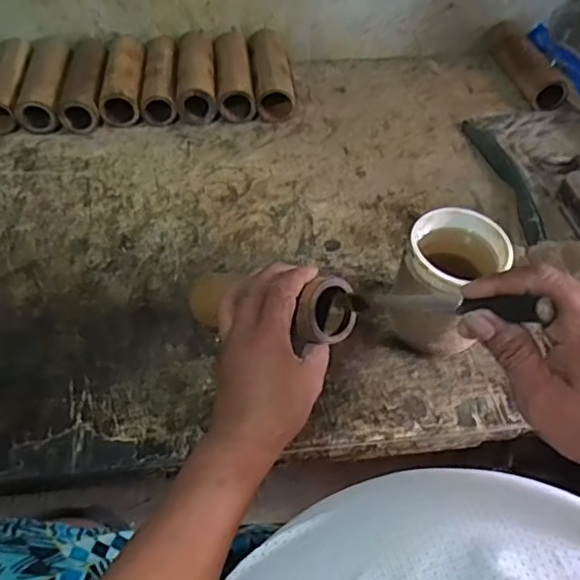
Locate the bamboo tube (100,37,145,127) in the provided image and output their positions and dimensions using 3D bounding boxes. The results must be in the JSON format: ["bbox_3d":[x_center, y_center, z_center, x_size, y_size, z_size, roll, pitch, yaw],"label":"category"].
[{"bbox_3d":[-0.244,-0.319,0.884,0.058,0.052,0.172,-4,53,-2],"label":"bamboo tube"}]

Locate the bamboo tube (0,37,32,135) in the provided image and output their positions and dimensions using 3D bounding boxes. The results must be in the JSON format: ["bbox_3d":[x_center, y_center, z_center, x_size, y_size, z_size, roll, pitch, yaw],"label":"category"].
[{"bbox_3d":[-0.414,-0.309,0.874,0.056,0.046,0.184,-7,53,-4],"label":"bamboo tube"}]

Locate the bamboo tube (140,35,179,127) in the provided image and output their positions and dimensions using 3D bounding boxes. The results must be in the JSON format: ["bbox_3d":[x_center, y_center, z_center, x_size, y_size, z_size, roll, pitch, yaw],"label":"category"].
[{"bbox_3d":[-0.195,-0.321,0.889,0.047,0.043,0.180,-6,53,-4],"label":"bamboo tube"}]

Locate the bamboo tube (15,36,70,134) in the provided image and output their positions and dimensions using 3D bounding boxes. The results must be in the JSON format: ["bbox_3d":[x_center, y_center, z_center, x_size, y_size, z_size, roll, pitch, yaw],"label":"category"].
[{"bbox_3d":[-0.357,-0.306,0.870,0.057,0.041,0.181,-6,53,-4],"label":"bamboo tube"}]

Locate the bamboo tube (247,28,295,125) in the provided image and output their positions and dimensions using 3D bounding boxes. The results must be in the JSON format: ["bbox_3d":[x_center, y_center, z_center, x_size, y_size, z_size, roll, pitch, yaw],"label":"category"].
[{"bbox_3d":[-0.031,-0.333,0.898,0.056,0.053,0.177,-6,53,-3],"label":"bamboo tube"}]

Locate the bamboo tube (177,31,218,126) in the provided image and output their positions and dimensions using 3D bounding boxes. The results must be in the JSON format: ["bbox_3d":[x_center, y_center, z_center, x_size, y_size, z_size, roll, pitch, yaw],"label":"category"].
[{"bbox_3d":[-0.140,-0.326,0.889,0.053,0.051,0.178,-5,53,-3],"label":"bamboo tube"}]

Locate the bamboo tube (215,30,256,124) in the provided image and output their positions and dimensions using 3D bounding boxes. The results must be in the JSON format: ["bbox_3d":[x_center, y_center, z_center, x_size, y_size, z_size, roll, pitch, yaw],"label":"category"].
[{"bbox_3d":[-0.087,-0.329,0.898,0.053,0.049,0.179,-7,53,-4],"label":"bamboo tube"}]

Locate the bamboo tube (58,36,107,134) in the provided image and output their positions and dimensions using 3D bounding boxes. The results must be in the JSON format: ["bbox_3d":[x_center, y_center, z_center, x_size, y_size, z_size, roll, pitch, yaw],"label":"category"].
[{"bbox_3d":[-0.301,-0.309,0.873,0.056,0.045,0.185,-6,53,-3],"label":"bamboo tube"}]

